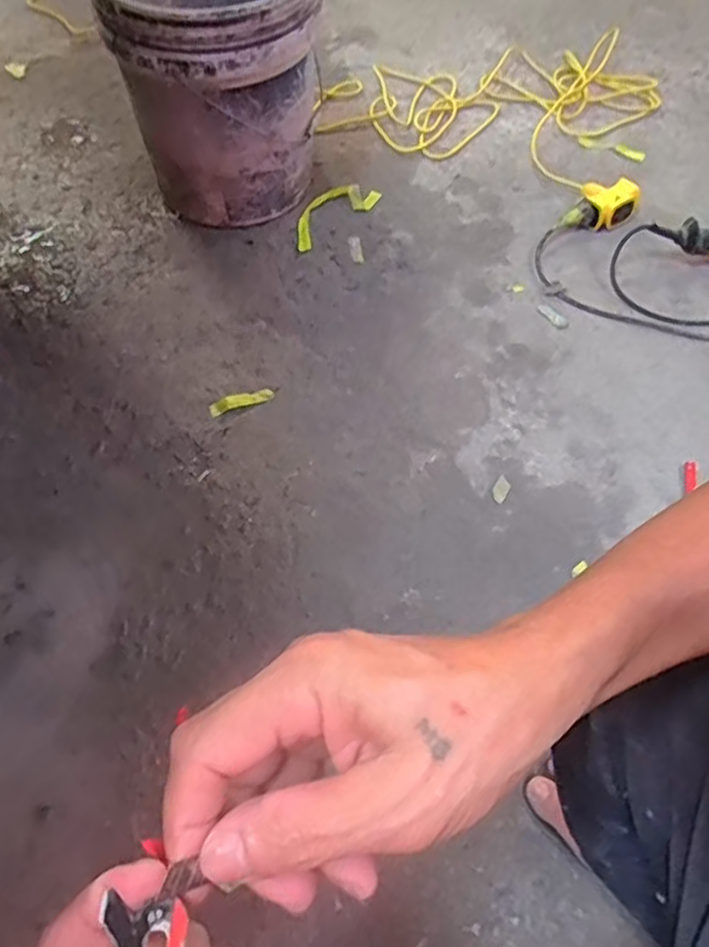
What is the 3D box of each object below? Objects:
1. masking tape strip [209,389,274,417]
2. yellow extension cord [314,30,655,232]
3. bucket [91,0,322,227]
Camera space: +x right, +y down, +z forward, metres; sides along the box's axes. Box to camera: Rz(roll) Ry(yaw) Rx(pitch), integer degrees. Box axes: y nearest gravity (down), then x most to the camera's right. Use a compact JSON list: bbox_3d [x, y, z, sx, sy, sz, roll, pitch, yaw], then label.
[{"bbox_3d":[-0.148,-0.095,0.883,0.084,0.009,0.020,-19,61,-13],"label":"masking tape strip"},{"bbox_3d":[0.266,-0.666,1.196,0.570,0.055,0.466,27,62,14],"label":"yellow extension cord"},{"bbox_3d":[-0.192,-0.559,0.966,0.267,0.318,0.267,1,59,-1],"label":"bucket"}]

